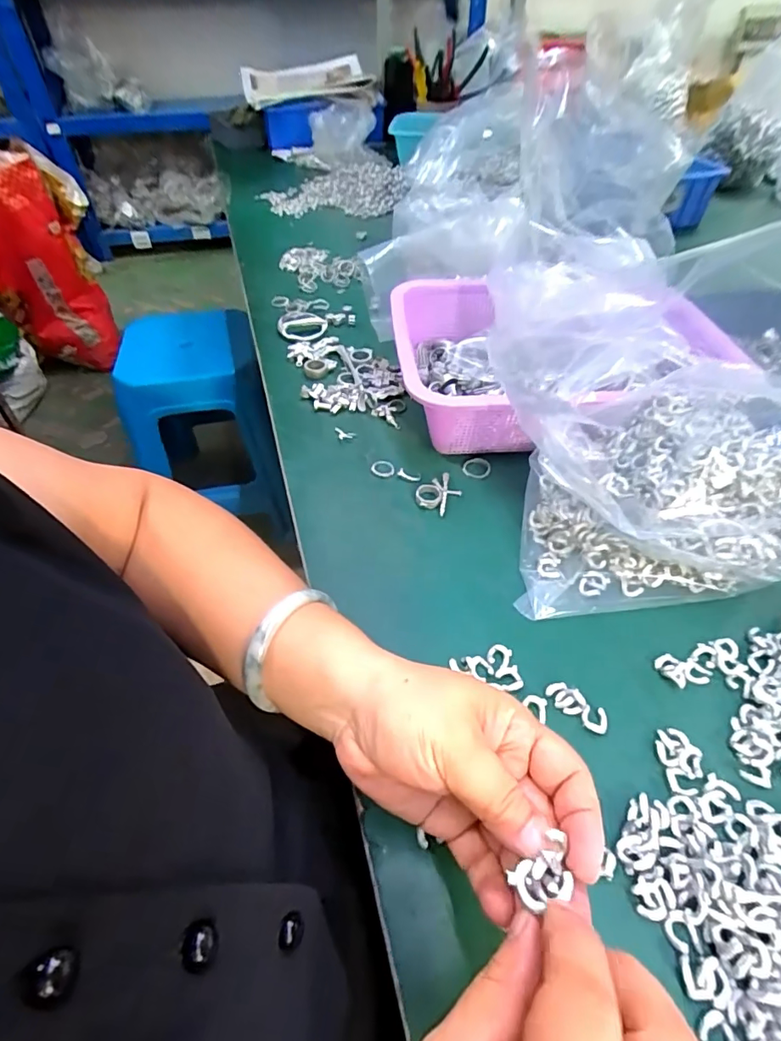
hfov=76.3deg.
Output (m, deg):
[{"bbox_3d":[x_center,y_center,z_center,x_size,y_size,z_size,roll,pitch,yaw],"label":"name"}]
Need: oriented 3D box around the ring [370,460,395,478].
[{"bbox_3d":[-0.006,-0.047,0.448,0.022,0.004,0.018,20,51,18],"label":"ring"}]

